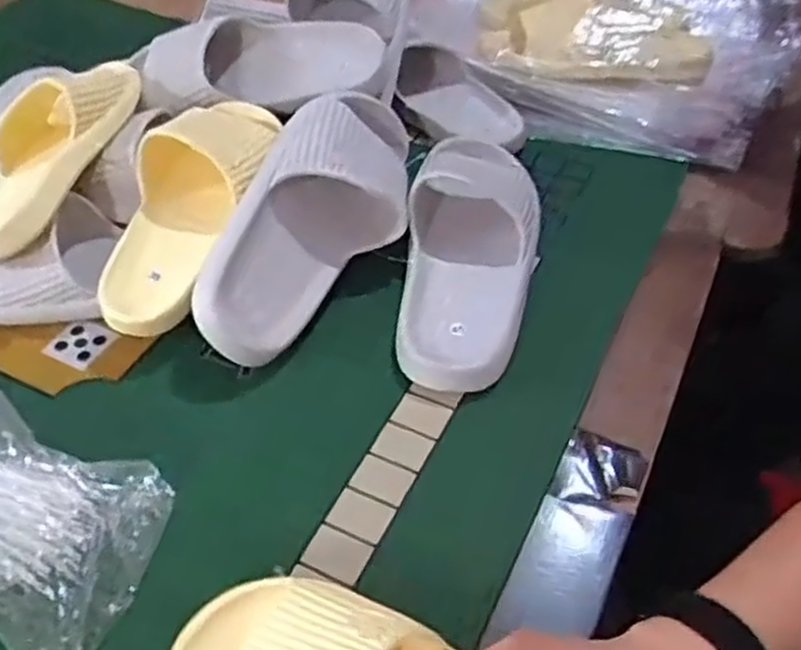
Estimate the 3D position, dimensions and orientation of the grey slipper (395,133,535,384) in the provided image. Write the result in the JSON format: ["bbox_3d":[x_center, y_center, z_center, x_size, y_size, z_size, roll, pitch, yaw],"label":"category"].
[{"bbox_3d":[0.062,-0.077,0.666,0.110,0.064,0.294,8,46,7],"label":"grey slipper"}]

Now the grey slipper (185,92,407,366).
[{"bbox_3d":[-0.063,-0.098,0.643,0.062,0.114,0.296,-14,41,52],"label":"grey slipper"}]

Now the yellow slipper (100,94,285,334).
[{"bbox_3d":[-0.171,-0.101,0.644,0.092,0.074,0.238,18,74,16],"label":"yellow slipper"}]

